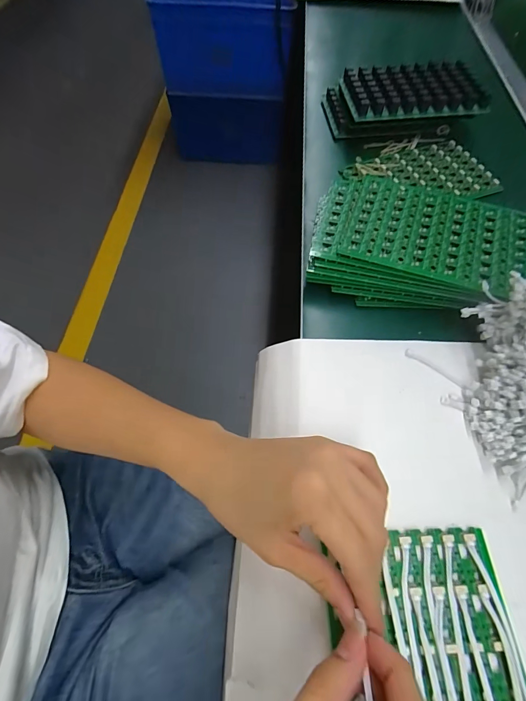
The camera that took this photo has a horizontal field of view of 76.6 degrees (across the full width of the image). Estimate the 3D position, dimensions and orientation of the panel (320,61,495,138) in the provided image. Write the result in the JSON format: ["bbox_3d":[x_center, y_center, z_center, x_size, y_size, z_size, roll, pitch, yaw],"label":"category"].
[{"bbox_3d":[0.199,-0.360,0.470,0.191,0.064,0.107,-4,62,-2],"label":"panel"}]

